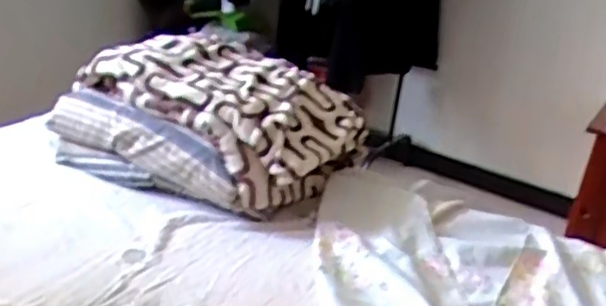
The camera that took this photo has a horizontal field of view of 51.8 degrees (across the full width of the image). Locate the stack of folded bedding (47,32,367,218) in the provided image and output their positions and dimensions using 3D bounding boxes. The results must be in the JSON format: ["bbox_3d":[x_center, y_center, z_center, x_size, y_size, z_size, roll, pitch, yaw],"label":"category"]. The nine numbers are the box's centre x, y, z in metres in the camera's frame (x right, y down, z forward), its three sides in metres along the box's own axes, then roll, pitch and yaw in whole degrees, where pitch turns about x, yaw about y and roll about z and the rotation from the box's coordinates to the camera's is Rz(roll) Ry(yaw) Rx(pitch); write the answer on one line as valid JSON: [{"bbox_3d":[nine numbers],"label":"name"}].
[{"bbox_3d":[-0.217,-0.084,1.551,0.681,0.267,0.451,15,25,20],"label":"stack of folded bedding"}]

